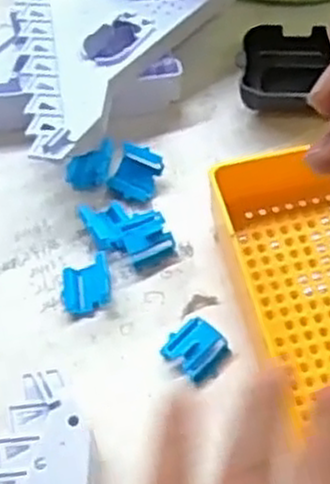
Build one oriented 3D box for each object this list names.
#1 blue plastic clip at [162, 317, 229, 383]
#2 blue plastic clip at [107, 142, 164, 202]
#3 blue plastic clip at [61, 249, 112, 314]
[{"bbox_3d":[0.014,0.048,0.356,0.024,0.007,0.024,38,67,20],"label":"blue plastic clip"},{"bbox_3d":[-0.015,-0.036,0.404,0.023,0.017,0.022,22,63,13],"label":"blue plastic clip"},{"bbox_3d":[-0.038,0.020,0.373,0.024,0.012,0.025,-9,60,-4],"label":"blue plastic clip"}]

